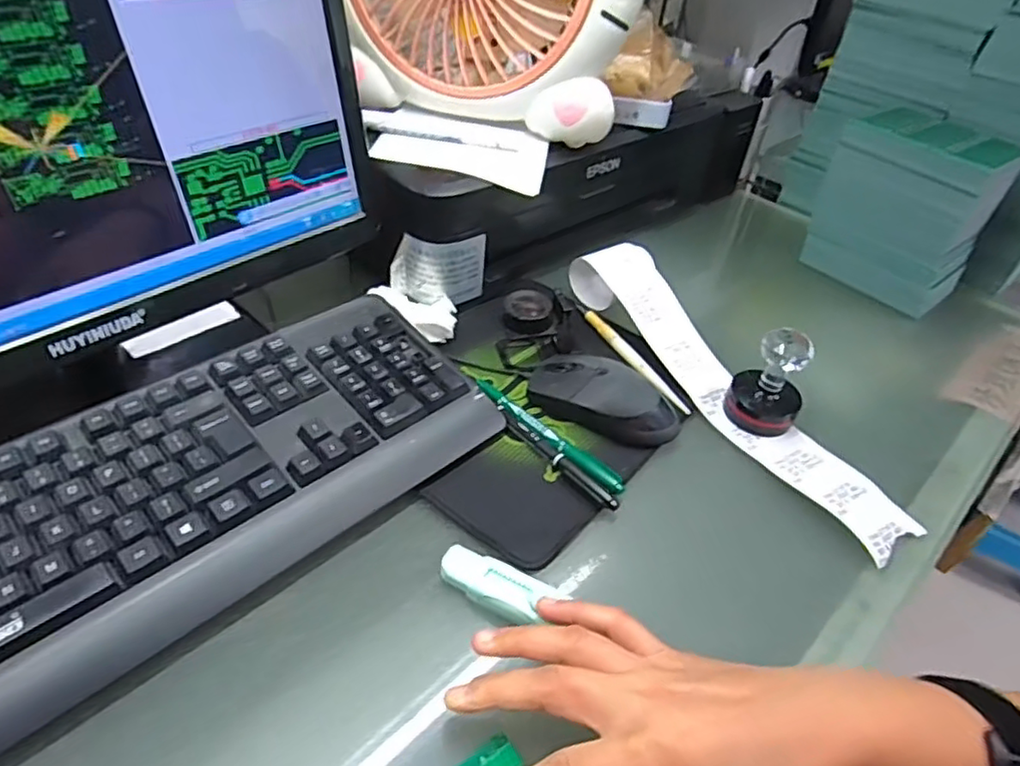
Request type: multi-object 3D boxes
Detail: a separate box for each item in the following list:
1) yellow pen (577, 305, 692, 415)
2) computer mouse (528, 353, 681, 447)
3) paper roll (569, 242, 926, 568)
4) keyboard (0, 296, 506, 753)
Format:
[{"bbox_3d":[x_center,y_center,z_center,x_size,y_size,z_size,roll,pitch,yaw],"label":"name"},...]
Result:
[{"bbox_3d":[0.100,-0.025,0.533,0.011,0.006,0.147,-17,47,-24],"label":"yellow pen"},{"bbox_3d":[0.067,0.010,0.470,0.112,0.032,0.055,30,47,24],"label":"computer mouse"},{"bbox_3d":[0.169,-0.010,0.500,0.067,0.043,0.333,-19,48,-25],"label":"paper roll"},{"bbox_3d":[-0.206,0.073,0.365,0.152,0.042,0.422,36,50,29],"label":"keyboard"}]

